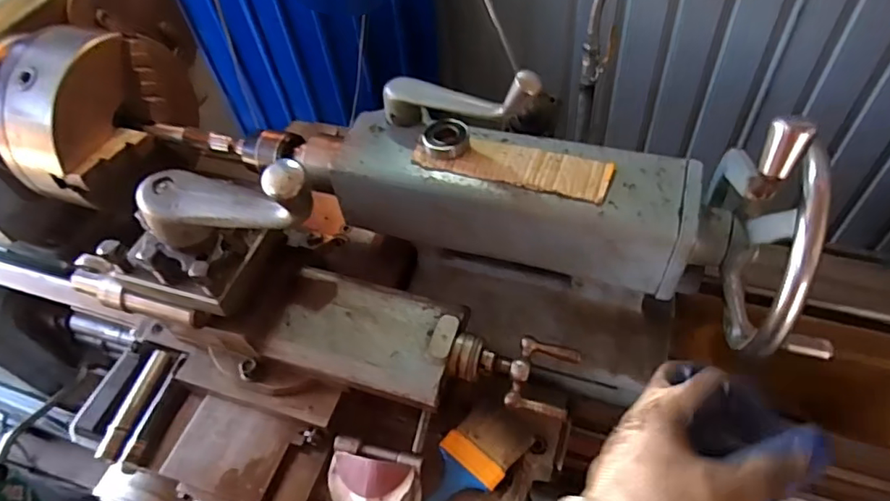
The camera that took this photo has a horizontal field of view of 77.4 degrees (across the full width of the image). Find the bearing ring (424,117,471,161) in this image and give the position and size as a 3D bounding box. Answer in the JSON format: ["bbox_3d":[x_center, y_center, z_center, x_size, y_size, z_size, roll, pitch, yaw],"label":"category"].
[{"bbox_3d":[0.002,-0.126,0.616,0.051,0.019,0.058,-2,51,5],"label":"bearing ring"}]

